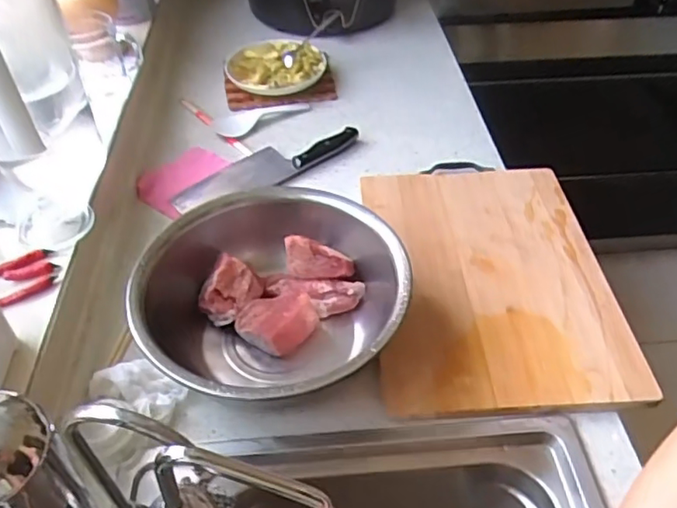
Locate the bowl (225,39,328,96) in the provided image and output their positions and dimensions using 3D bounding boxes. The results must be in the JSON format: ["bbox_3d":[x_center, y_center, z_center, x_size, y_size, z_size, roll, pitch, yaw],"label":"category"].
[{"bbox_3d":[-0.108,-0.326,1.024,0.171,0.052,0.146,-6,46,-4],"label":"bowl"}]

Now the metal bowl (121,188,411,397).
[{"bbox_3d":[-0.062,0.053,0.620,0.265,0.106,0.259,0,45,0],"label":"metal bowl"}]

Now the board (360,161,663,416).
[{"bbox_3d":[0.180,0.008,0.713,0.274,0.023,0.396,-3,46,-1],"label":"board"}]

